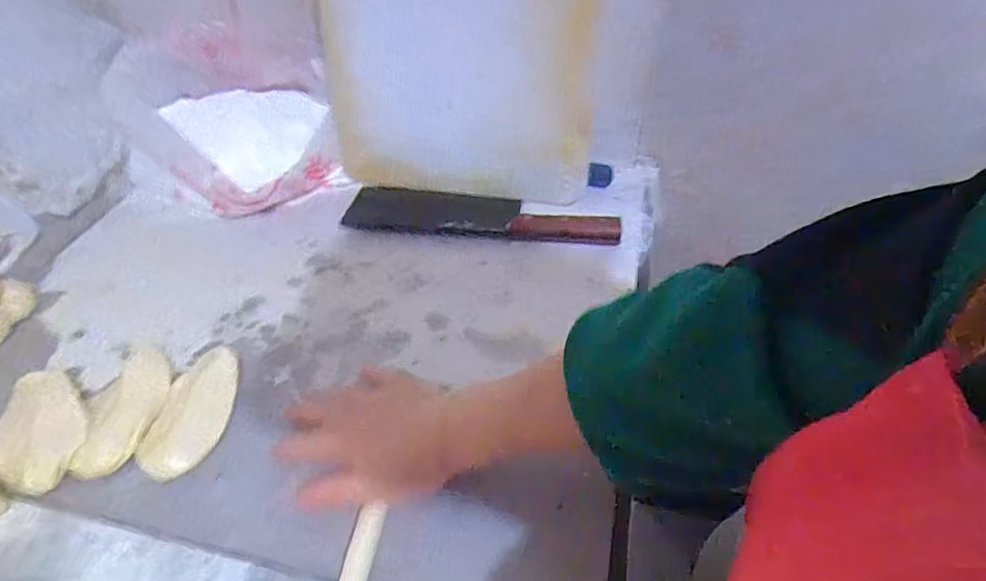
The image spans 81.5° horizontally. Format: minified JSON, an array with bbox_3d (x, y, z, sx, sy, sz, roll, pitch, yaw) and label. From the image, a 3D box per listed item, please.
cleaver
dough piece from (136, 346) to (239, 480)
[{"bbox_3d":[-0.013,-0.089,0.646,0.301,0.023,0.082,6,45,6],"label":"cleaver"},{"bbox_3d":[-0.235,0.093,0.457,0.053,0.019,0.117,0,45,1],"label":"dough piece"}]

